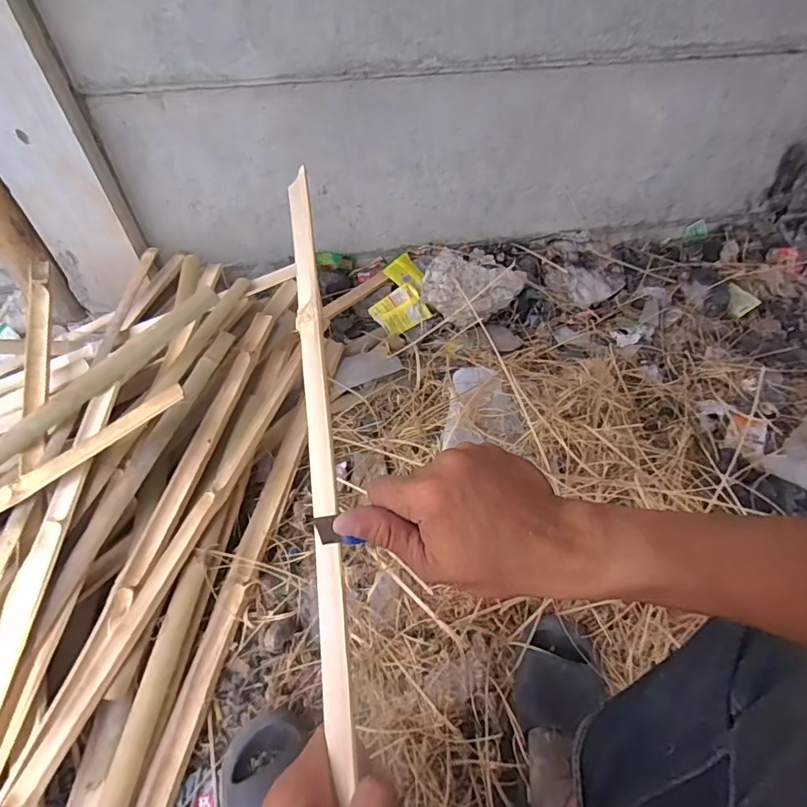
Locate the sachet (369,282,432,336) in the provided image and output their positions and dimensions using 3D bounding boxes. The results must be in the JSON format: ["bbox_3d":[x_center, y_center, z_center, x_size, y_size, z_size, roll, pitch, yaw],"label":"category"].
[{"bbox_3d":[-0.009,-0.220,1.143,0.120,0.030,0.097,-31,94,-8],"label":"sachet"}]

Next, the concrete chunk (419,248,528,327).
[{"bbox_3d":[0.162,-0.269,1.124,0.213,0.091,0.167,13,53,10],"label":"concrete chunk"}]

